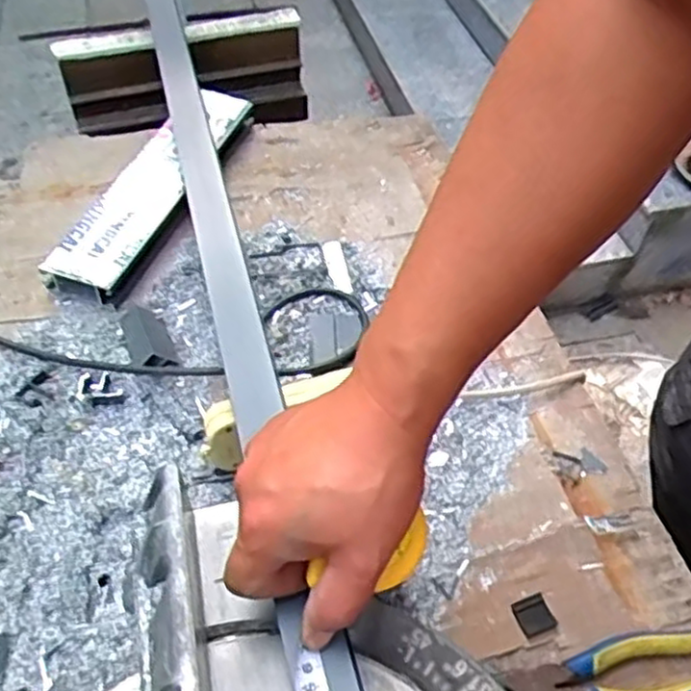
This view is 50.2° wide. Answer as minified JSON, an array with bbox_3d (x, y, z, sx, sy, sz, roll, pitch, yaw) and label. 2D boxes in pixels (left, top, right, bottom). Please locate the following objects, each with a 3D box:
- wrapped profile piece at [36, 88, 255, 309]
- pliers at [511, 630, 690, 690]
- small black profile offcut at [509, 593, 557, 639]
[{"bbox_3d":[-0.210,-0.180,0.822,0.093,0.035,0.353,14,52,11],"label":"wrapped profile piece"},{"bbox_3d":[0.193,0.225,0.495,0.154,0.020,0.058,-16,52,-13],"label":"pliers"},{"bbox_3d":[0.136,0.195,0.533,0.026,0.005,0.028,-14,52,-11],"label":"small black profile offcut"}]

